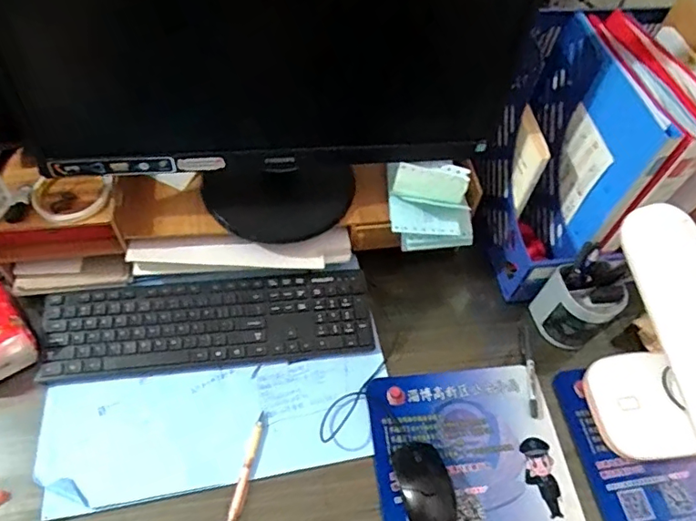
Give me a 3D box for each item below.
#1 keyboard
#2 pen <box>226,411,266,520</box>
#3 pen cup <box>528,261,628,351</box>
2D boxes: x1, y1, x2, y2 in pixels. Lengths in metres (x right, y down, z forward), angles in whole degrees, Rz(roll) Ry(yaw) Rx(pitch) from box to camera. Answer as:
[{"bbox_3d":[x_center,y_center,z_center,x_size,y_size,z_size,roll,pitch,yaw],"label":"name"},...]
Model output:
[{"bbox_3d":[-0.182,0.083,0.701,0.421,0.018,0.117,-4,56,-7],"label":"keyboard"},{"bbox_3d":[-0.120,0.245,0.612,0.014,0.007,0.137,10,55,3],"label":"pen"},{"bbox_3d":[0.309,0.063,0.722,0.067,0.121,0.093,-37,67,-24],"label":"pen cup"}]

